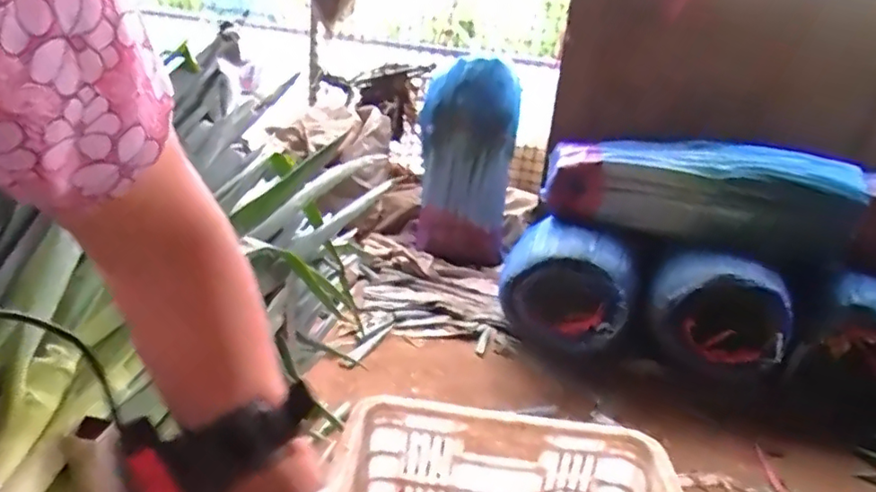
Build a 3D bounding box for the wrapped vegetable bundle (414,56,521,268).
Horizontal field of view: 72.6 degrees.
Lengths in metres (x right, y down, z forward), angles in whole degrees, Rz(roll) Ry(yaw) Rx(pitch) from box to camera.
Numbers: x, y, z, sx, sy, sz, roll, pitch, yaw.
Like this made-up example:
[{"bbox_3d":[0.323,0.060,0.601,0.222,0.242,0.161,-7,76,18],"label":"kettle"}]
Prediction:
[{"bbox_3d":[0.091,-0.282,1.951,0.290,0.691,0.162,5,-9,-2],"label":"wrapped vegetable bundle"}]

